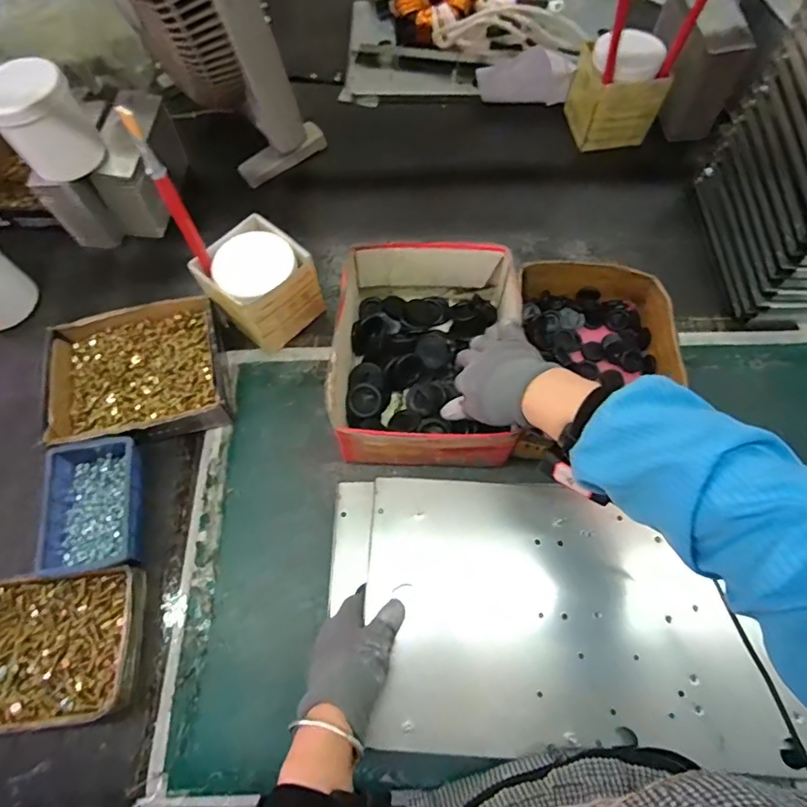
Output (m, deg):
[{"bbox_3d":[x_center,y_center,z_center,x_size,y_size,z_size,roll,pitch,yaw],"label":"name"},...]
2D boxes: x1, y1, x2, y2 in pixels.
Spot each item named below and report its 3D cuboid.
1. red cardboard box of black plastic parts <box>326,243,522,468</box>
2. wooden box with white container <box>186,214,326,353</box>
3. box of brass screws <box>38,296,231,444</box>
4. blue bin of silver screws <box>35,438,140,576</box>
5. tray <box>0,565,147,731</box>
[{"bbox_3d":[0.024,-0.060,0.611,0.197,0.104,0.252,2,67,2],"label":"red cardboard box of black plastic parts"},{"bbox_3d":[-0.183,-0.149,0.656,0.111,0.107,0.116,41,73,17],"label":"wooden box with white container"},{"bbox_3d":[-0.332,-0.040,0.642,0.213,0.051,0.188,-12,67,-4],"label":"box of brass screws"},{"bbox_3d":[-0.344,0.111,0.573,0.098,0.051,0.151,-11,67,-3],"label":"blue bin of silver screws"},{"bbox_3d":[-0.365,0.248,0.520,0.181,0.042,0.137,-7,67,-2],"label":"tray"}]

